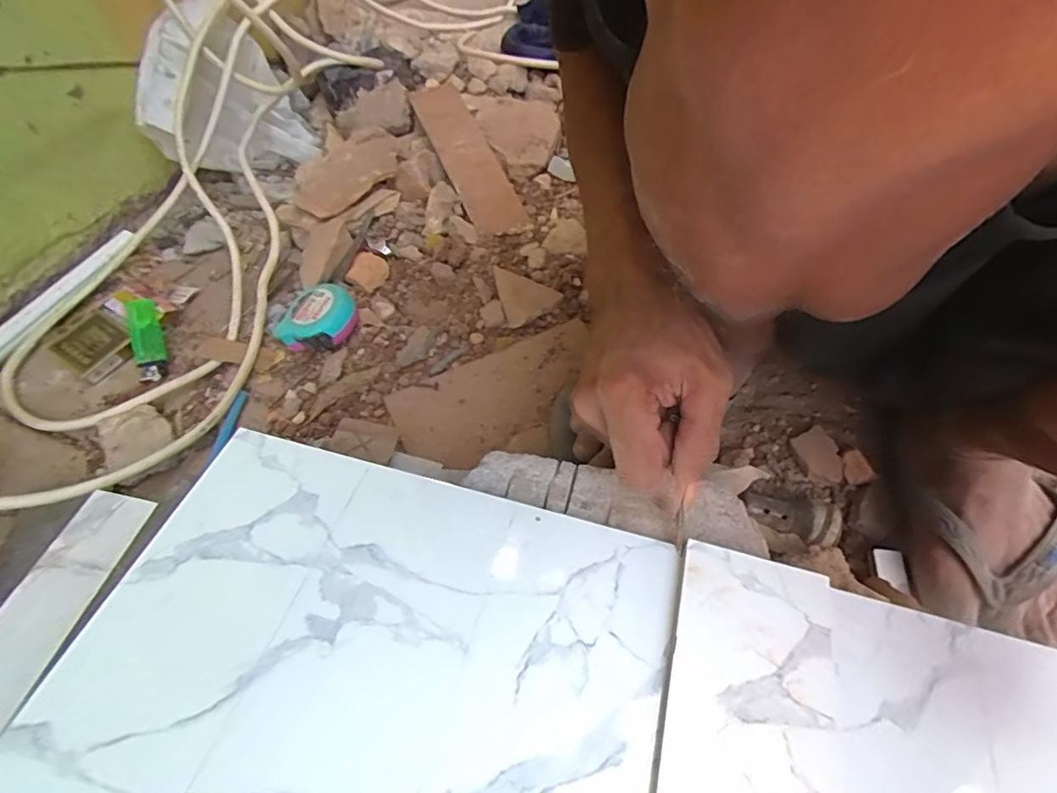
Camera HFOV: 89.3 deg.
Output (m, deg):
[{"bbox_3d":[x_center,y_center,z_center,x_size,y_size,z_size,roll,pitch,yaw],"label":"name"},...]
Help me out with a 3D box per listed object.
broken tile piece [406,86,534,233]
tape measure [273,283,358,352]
[{"bbox_3d":[-0.075,-0.288,0.636,0.062,0.012,0.249,-20,69,-16],"label":"broken tile piece"},{"bbox_3d":[-0.199,-0.077,0.509,0.066,0.031,0.067,2,62,12],"label":"tape measure"}]

